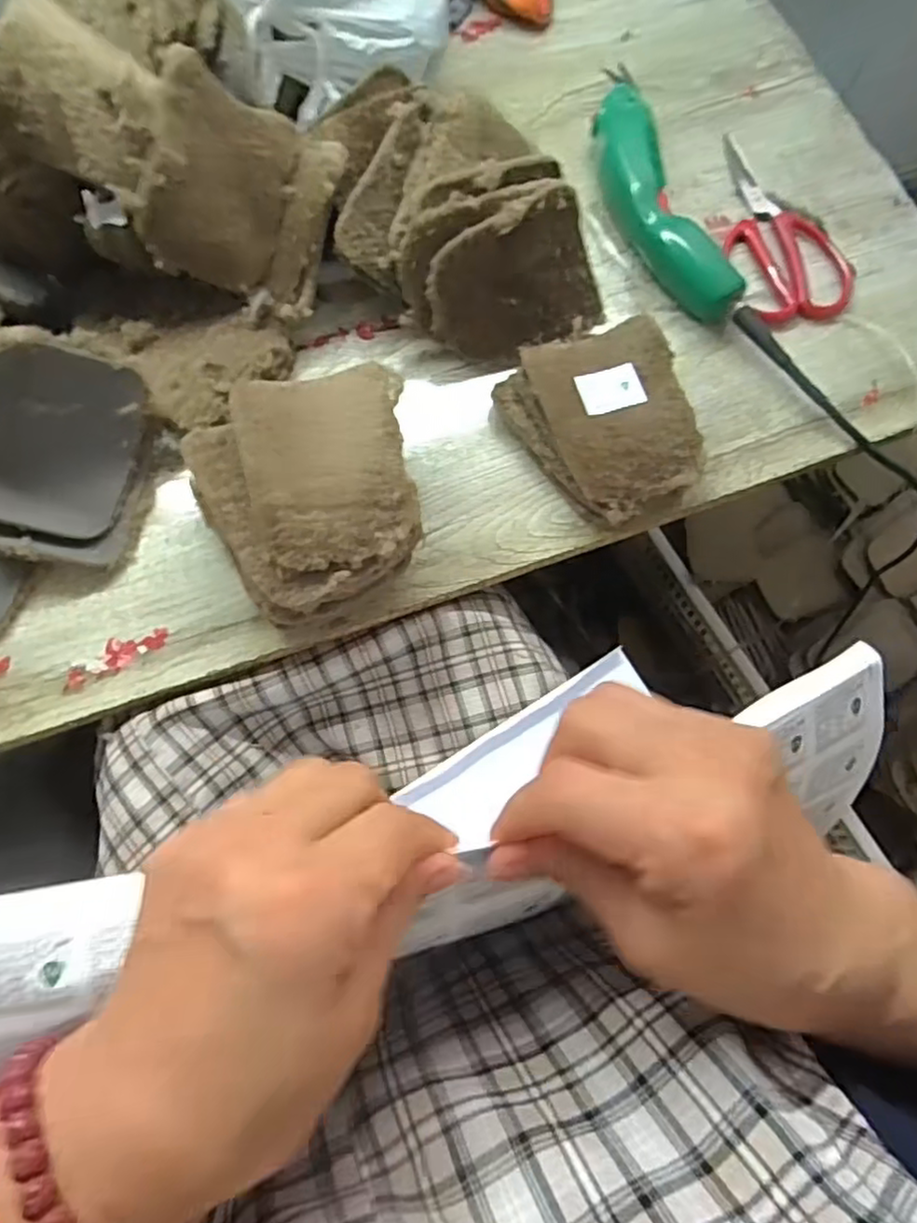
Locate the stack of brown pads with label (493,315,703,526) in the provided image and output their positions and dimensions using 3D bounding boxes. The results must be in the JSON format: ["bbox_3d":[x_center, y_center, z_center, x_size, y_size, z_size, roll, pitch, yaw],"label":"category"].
[{"bbox_3d":[0.099,-0.128,0.466,0.110,0.046,0.139,-26,75,-10],"label":"stack of brown pads with label"}]

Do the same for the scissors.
[{"bbox_3d":[0.258,-0.306,0.543,0.090,0.014,0.189,-1,73,-2],"label":"scissors"}]

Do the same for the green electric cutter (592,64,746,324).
[{"bbox_3d":[0.146,-0.335,0.536,0.060,0.039,0.252,-16,74,-7],"label":"green electric cutter"}]

